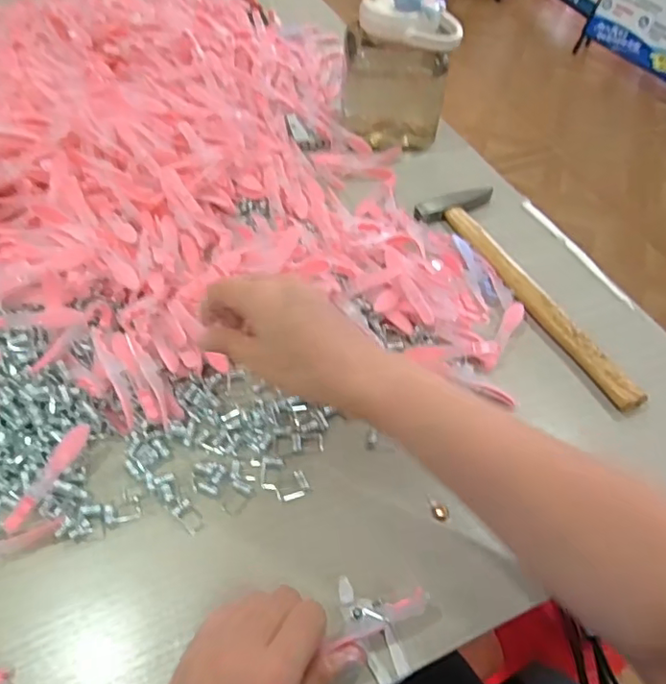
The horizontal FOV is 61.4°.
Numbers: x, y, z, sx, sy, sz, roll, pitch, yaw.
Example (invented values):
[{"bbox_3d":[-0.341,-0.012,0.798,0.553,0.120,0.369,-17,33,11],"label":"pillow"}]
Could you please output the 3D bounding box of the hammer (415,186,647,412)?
[{"bbox_3d":[0.185,-0.060,0.516,0.080,0.021,0.289,-22,56,-19],"label":"hammer"}]

